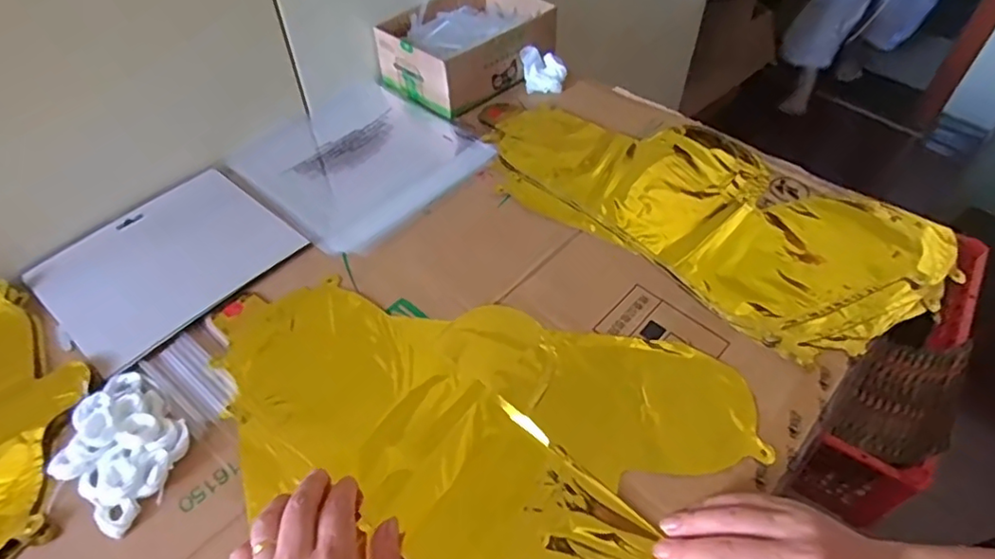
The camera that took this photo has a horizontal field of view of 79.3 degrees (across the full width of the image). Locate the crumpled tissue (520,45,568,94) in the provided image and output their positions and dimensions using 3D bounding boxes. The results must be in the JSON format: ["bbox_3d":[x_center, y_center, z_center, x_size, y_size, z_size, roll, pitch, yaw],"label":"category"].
[{"bbox_3d":[0.054,-0.245,0.696,0.051,0.039,0.033,-2,50,-2],"label":"crumpled tissue"}]

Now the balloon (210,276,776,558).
[{"bbox_3d":[-0.048,0.128,0.417,0.394,0.012,0.373,30,56,23],"label":"balloon"}]

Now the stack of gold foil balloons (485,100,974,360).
[{"bbox_3d":[0.191,-0.077,0.584,0.423,0.019,0.218,34,58,25],"label":"stack of gold foil balloons"}]

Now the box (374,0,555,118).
[{"bbox_3d":[-0.029,-0.286,0.725,0.195,0.065,0.138,-37,59,-27],"label":"box"}]

